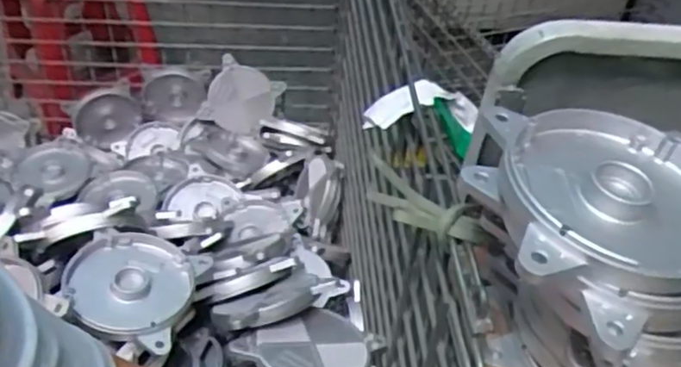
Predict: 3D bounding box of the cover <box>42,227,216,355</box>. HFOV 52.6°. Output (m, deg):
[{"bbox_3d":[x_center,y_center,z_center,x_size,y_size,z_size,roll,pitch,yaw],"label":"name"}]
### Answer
[{"bbox_3d":[-0.234,0.114,0.764,0.135,0.025,0.142,11,44,5],"label":"cover"}]

